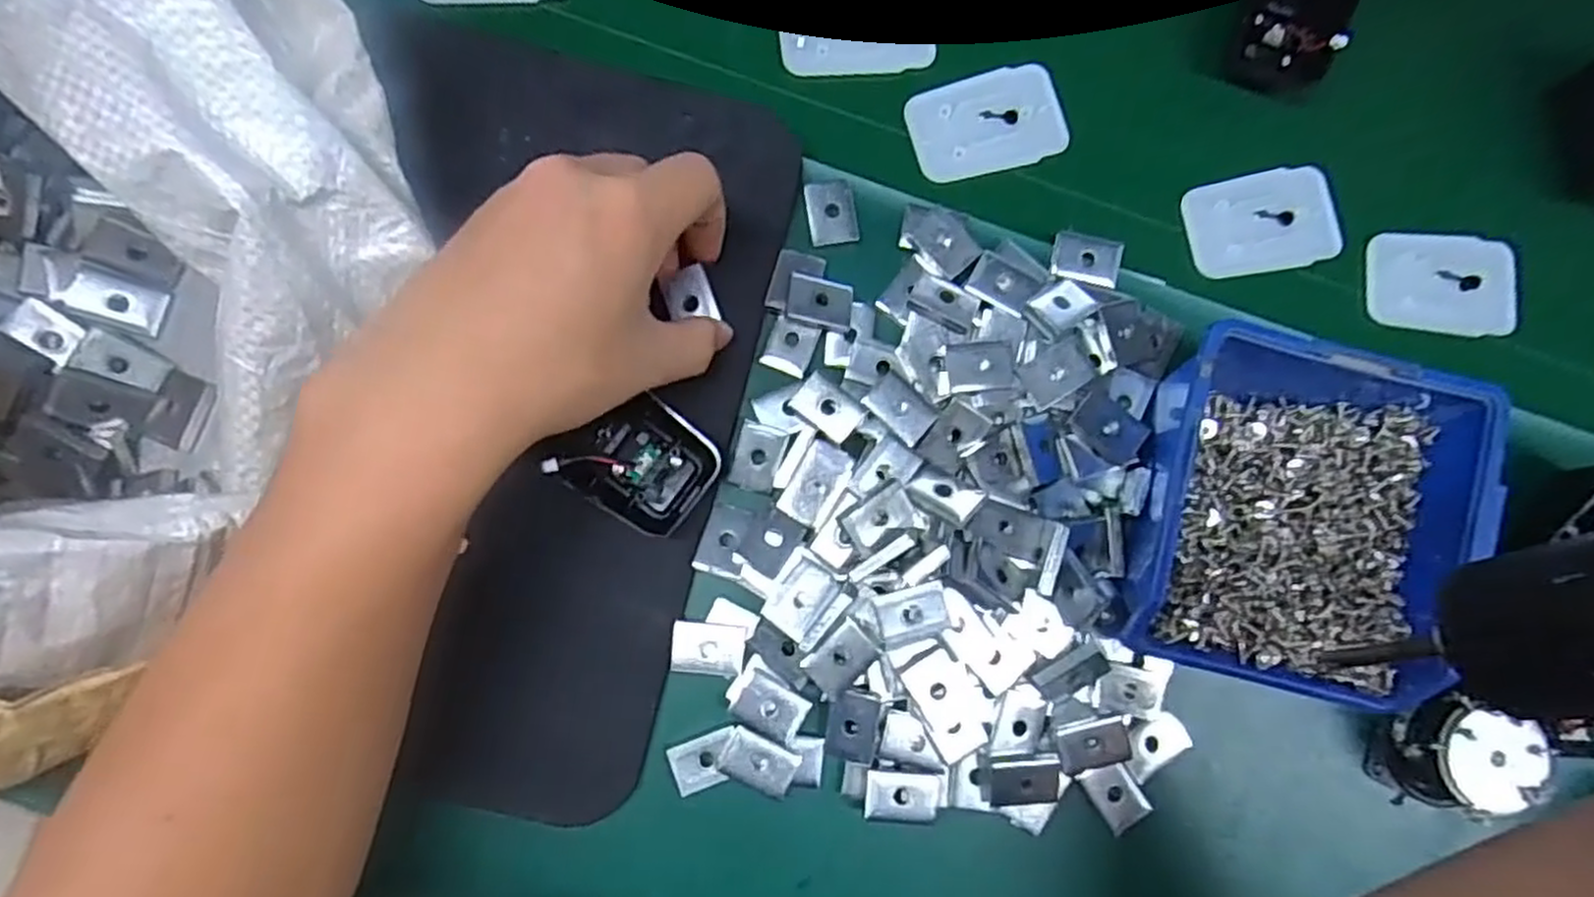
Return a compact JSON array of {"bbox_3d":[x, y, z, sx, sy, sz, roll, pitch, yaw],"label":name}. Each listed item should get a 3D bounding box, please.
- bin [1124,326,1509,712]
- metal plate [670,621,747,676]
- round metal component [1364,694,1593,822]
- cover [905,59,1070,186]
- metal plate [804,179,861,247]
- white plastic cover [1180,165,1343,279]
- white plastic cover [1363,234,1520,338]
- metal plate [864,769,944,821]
[{"bbox_3d":[0.181,0.025,0.292,0.113,0.066,0.122,10,84,-2],"label":"bin"},{"bbox_3d":[-0.035,0.079,0.300,0.028,0.004,0.019,6,84,-2],"label":"metal plate"},{"bbox_3d":[0.265,0.124,0.304,0.046,0.046,0.045,0,84,-3],"label":"round metal component"},{"bbox_3d":[0.086,-0.146,0.343,0.069,0.006,0.045,-15,85,-5],"label":"cover"},{"bbox_3d":[0.015,-0.101,0.323,0.021,0.004,0.028,-9,85,-4],"label":"metal plate"},{"bbox_3d":[0.208,-0.102,0.343,0.065,0.010,0.045,-10,85,-4],"label":"white plastic cover"},{"bbox_3d":[0.291,-0.074,0.343,0.065,0.005,0.045,4,84,-3],"label":"white plastic cover"},{"bbox_3d":[0.042,0.136,0.300,0.031,0.005,0.016,6,84,-2],"label":"metal plate"}]

